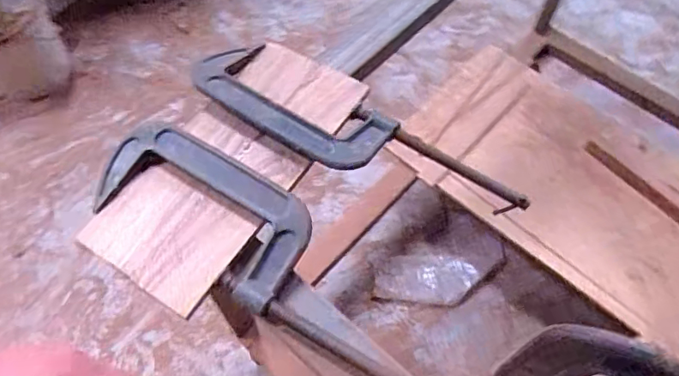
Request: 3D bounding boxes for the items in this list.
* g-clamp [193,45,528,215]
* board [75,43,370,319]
[{"bbox_3d":[0.016,-0.056,0.597,0.398,0.059,0.108,27,63,14],"label":"g-clamp"},{"bbox_3d":[-0.114,-0.035,0.576,0.148,0.026,0.337,29,64,14],"label":"board"}]

